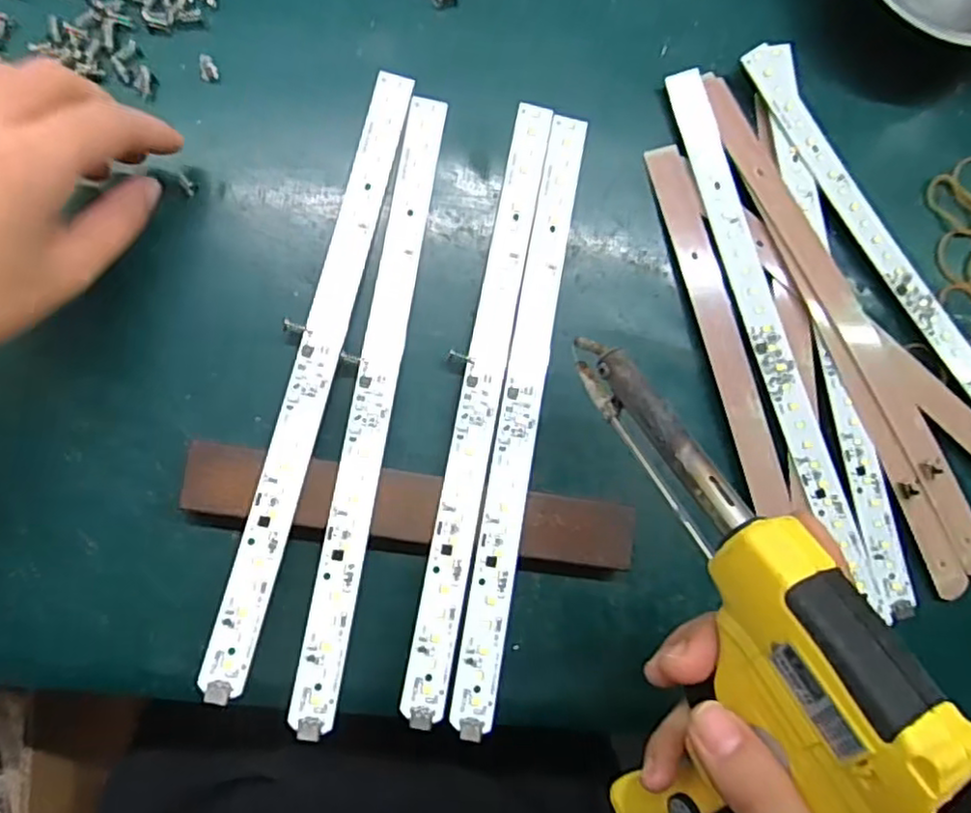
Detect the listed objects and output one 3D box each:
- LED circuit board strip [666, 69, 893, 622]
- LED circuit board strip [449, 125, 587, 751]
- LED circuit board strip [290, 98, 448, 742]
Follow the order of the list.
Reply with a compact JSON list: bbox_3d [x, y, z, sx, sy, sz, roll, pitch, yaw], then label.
[{"bbox_3d":[0.143,-0.034,0.330,0.022,0.007,0.274,-17,87,-8],"label":"LED circuit board strip"},{"bbox_3d":[0.019,-0.004,0.305,0.019,0.008,0.280,11,76,-5],"label":"LED circuit board strip"},{"bbox_3d":[-0.048,-0.010,0.297,0.020,0.007,0.280,11,76,-8],"label":"LED circuit board strip"}]

